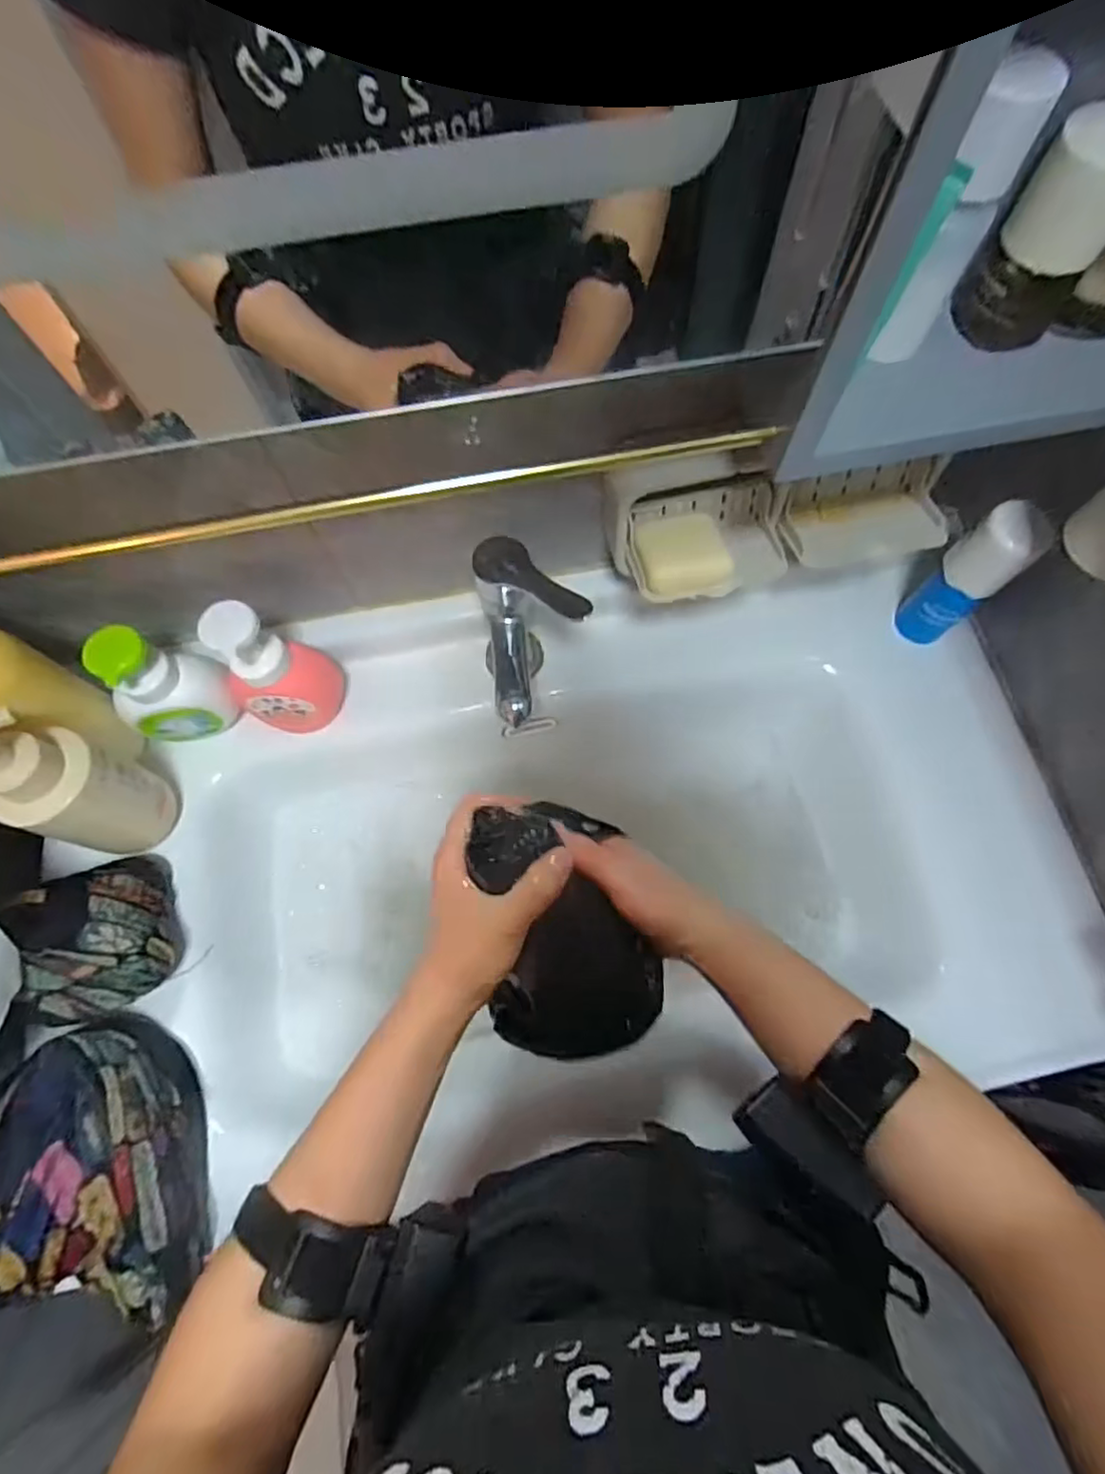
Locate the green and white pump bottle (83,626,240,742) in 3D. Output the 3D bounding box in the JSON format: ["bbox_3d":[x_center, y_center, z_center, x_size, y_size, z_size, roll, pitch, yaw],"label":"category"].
[{"bbox_3d":[-0.334,-0.046,0.552,0.088,0.134,0.060,-21,71,-6],"label":"green and white pump bottle"}]

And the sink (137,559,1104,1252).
[{"bbox_3d":[0.063,0.101,0.617,0.790,0.133,0.453,-7,70,-1],"label":"sink"}]

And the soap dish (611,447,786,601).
[{"bbox_3d":[0.117,-0.157,0.487,0.131,0.097,0.083,-10,70,-2],"label":"soap dish"}]

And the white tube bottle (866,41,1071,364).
[{"bbox_3d":[0.200,-0.253,0.320,0.029,0.122,0.028,27,73,11],"label":"white tube bottle"}]

